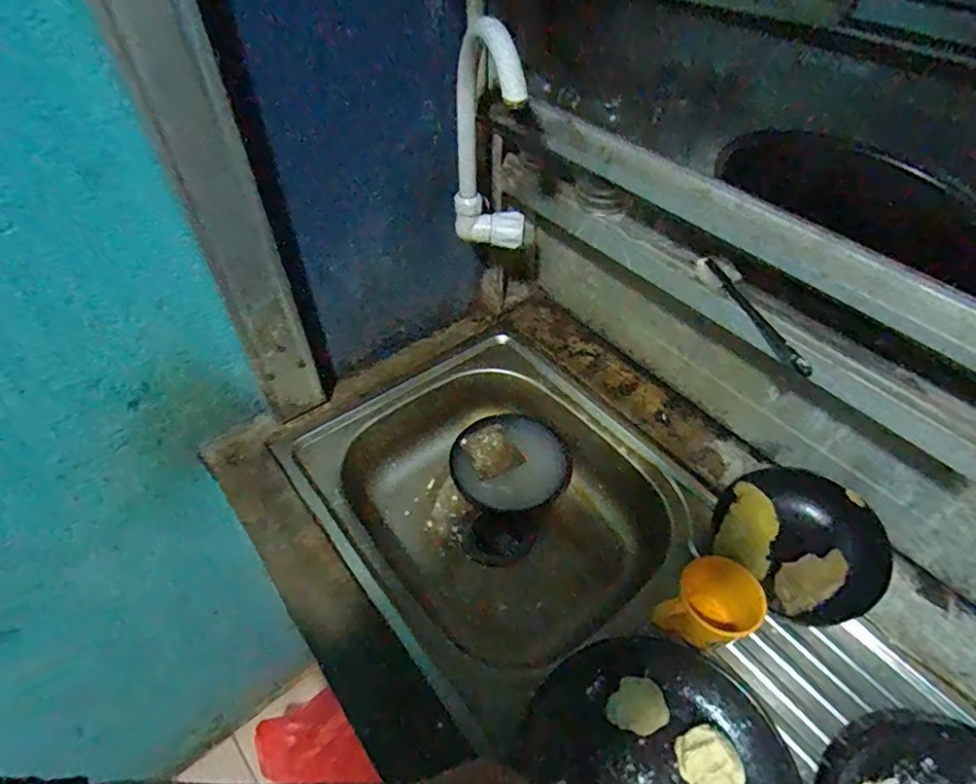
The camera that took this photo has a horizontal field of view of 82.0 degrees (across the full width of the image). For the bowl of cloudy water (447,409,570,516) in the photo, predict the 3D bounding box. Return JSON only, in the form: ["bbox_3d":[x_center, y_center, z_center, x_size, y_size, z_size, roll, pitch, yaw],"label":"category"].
[{"bbox_3d":[0.035,0.104,0.873,0.174,0.070,0.140,-2,48,-1],"label":"bowl of cloudy water"}]

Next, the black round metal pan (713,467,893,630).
[{"bbox_3d":[0.361,0.175,0.656,0.168,0.063,0.180,-31,54,-24],"label":"black round metal pan"}]

